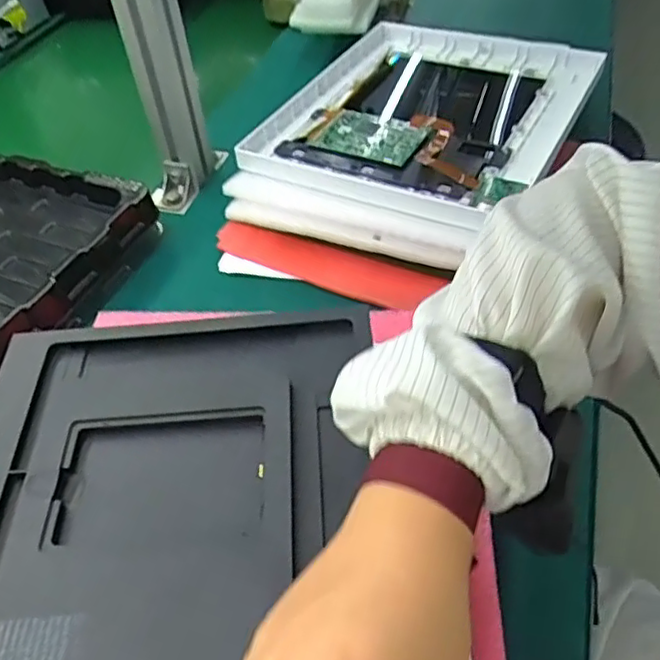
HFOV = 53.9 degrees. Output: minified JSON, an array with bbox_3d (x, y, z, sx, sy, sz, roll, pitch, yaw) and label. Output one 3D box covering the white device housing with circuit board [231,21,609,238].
[{"bbox_3d":[0.099,-0.217,0.642,0.262,0.031,0.352,20,51,22],"label":"white device housing with circuit board"}]

